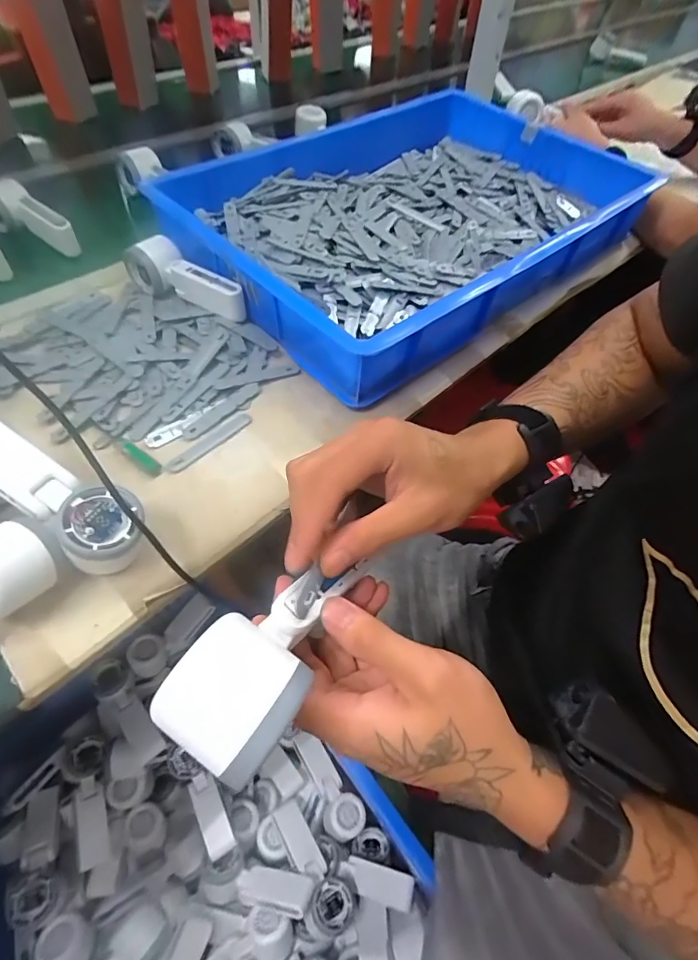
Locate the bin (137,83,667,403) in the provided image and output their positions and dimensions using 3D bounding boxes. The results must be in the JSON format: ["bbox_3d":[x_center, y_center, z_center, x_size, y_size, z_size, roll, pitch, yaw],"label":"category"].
[{"bbox_3d":[0.087,-0.374,0.661,0.607,0.101,0.412,-35,63,-25],"label":"bin"}]

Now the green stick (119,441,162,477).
[{"bbox_3d":[-0.196,-0.021,0.428,0.054,0.013,0.011,33,58,18],"label":"green stick"}]

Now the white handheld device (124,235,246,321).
[{"bbox_3d":[-0.202,-0.241,0.560,0.164,0.050,0.058,38,60,21],"label":"white handheld device"}]

